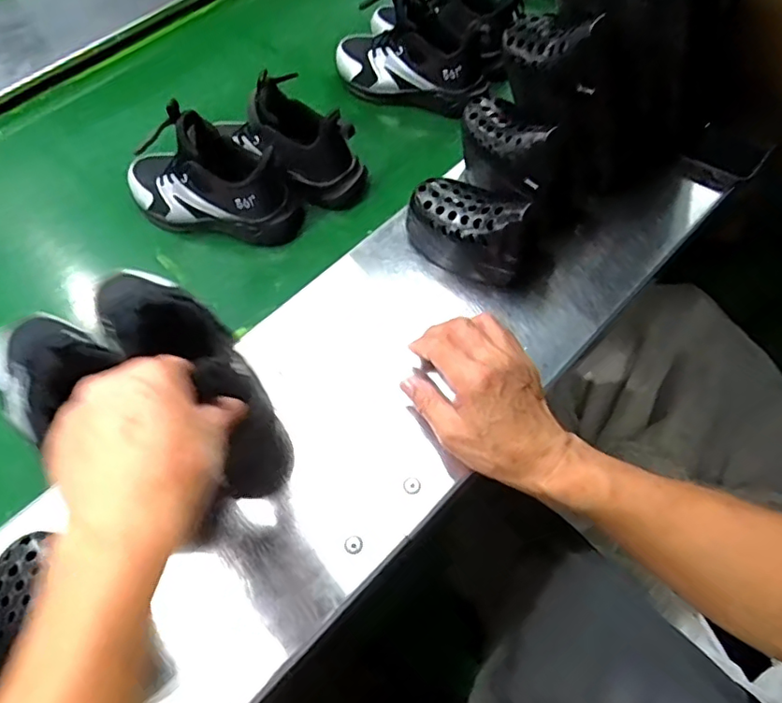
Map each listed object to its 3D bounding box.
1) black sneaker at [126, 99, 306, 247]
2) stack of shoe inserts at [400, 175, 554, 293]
[{"bbox_3d":[-0.198,-0.186,0.590,0.193,0.110,0.078,16,61,14],"label":"black sneaker"},{"bbox_3d":[0.080,-0.118,0.515,0.131,0.077,0.070,27,64,19],"label":"stack of shoe inserts"}]

